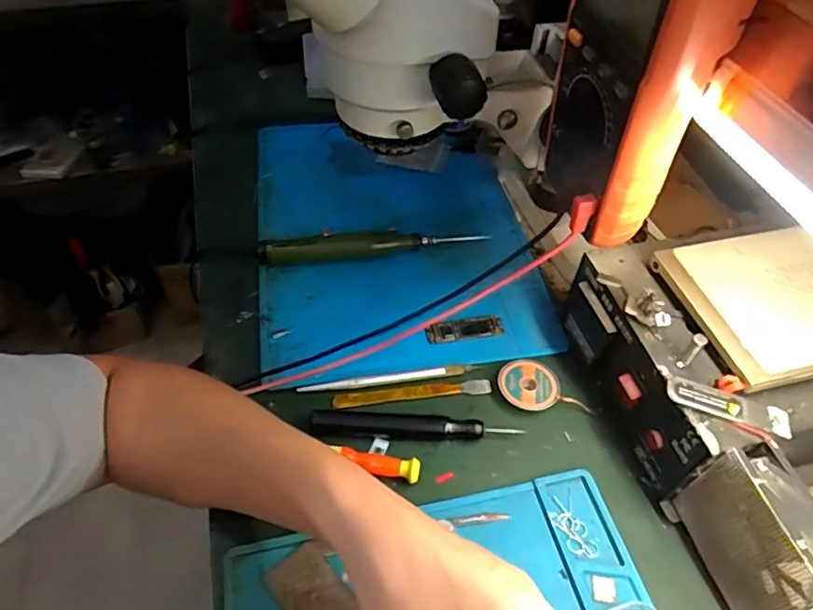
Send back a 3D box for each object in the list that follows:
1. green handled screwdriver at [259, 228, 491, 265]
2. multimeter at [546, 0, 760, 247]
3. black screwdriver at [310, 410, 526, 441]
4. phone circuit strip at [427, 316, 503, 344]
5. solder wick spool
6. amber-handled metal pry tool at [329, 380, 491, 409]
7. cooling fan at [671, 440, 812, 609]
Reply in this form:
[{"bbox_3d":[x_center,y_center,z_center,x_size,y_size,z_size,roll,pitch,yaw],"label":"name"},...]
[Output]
[{"bbox_3d":[-0.029,-0.056,0.533,0.206,0.027,0.019,-5,50,-6],"label":"green handled screwdriver"},{"bbox_3d":[0.116,-0.119,0.301,0.053,0.169,0.087,-7,50,-8],"label":"multimeter"},{"bbox_3d":[0.006,0.087,0.417,0.149,0.013,0.017,1,49,-1],"label":"black screwdriver"},{"bbox_3d":[0.049,0.021,0.480,0.064,0.007,0.017,-6,50,-7],"label":"phone circuit strip"},{"bbox_3d":[0.101,0.066,0.440,0.053,0.008,0.058,1,49,-1],"label":"solder wick spool"},{"bbox_3d":[0.005,0.068,0.440,0.121,0.004,0.013,-5,50,-6],"label":"amber-handled metal pry tool"},{"bbox_3d":[0.205,0.138,0.337,0.035,0.090,0.082,-11,50,-11],"label":"cooling fan"}]

